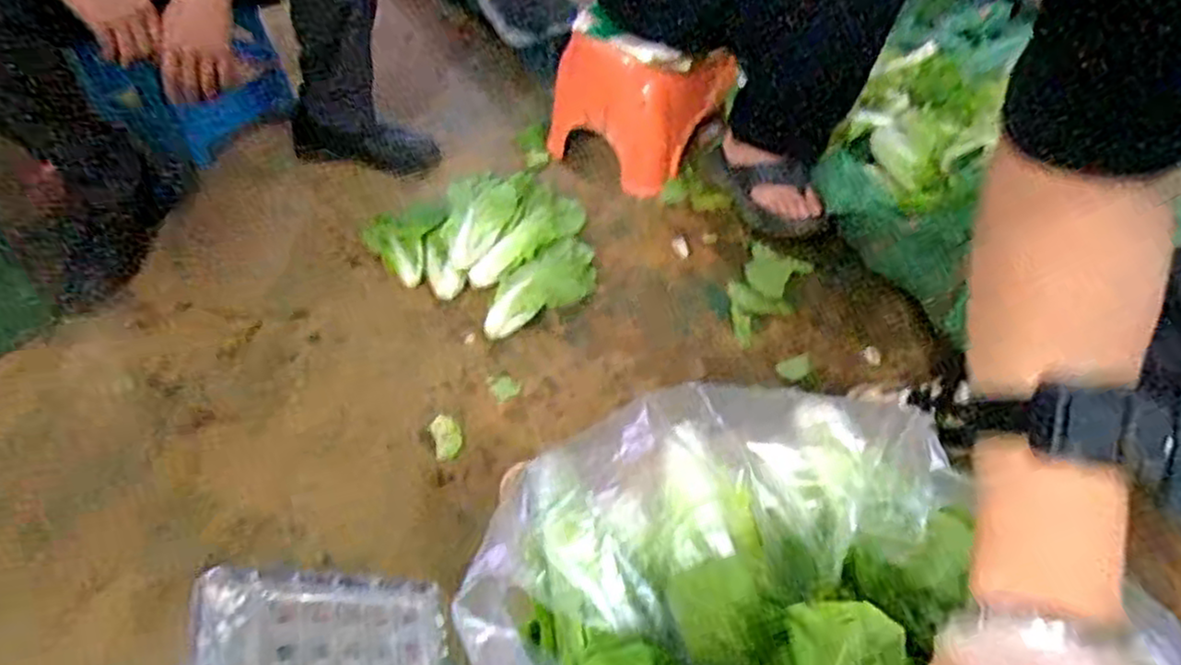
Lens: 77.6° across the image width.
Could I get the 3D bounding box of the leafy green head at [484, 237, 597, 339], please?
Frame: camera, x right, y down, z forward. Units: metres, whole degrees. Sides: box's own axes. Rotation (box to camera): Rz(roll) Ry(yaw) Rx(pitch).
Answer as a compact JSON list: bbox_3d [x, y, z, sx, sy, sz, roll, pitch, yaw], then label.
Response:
[{"bbox_3d":[-0.070,-0.072,1.108,0.108,0.040,0.243,30,54,24],"label":"leafy green head"}]

